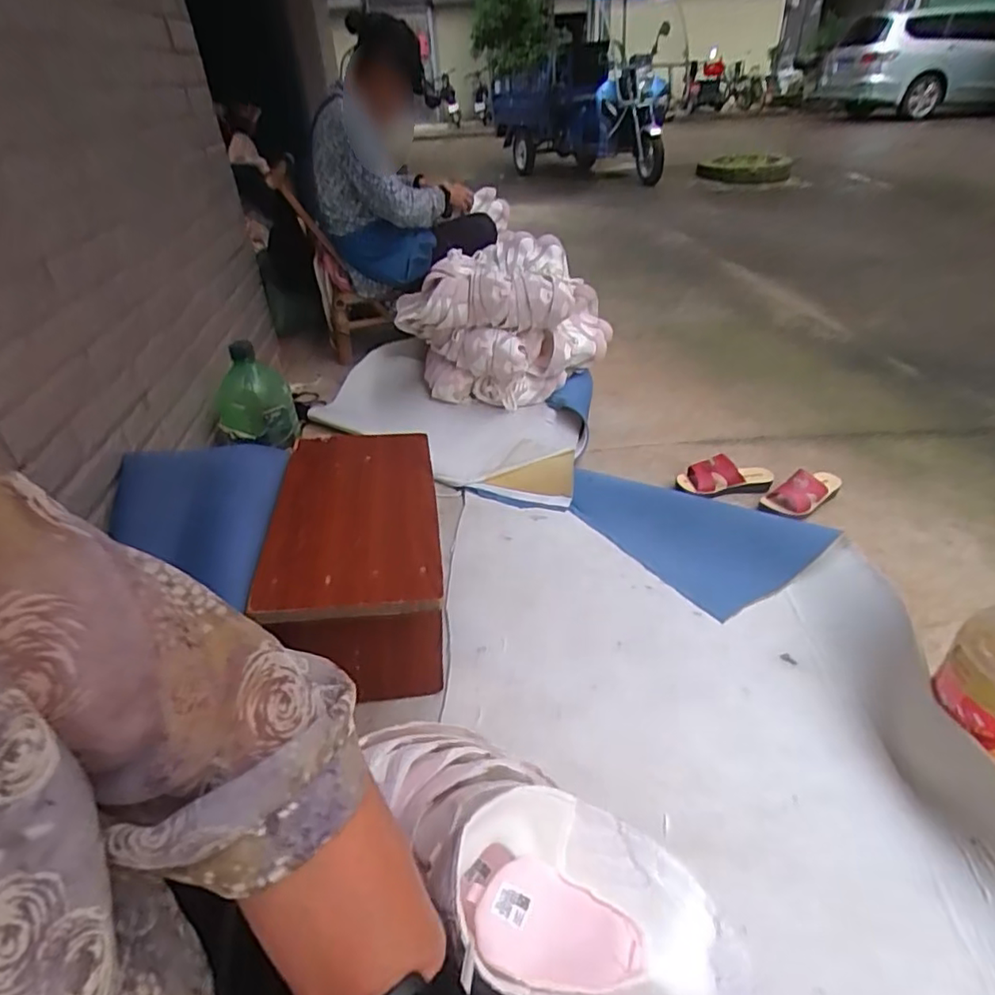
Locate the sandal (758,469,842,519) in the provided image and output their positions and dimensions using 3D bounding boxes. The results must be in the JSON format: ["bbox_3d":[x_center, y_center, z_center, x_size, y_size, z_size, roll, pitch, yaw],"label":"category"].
[{"bbox_3d":[0.694,-0.024,1.372,0.195,0.075,0.099,-26,42,-31],"label":"sandal"}]

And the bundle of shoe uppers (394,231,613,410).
[{"bbox_3d":[0.026,-0.478,1.723,0.511,0.387,0.378,-22,39,-24],"label":"bundle of shoe uppers"}]

